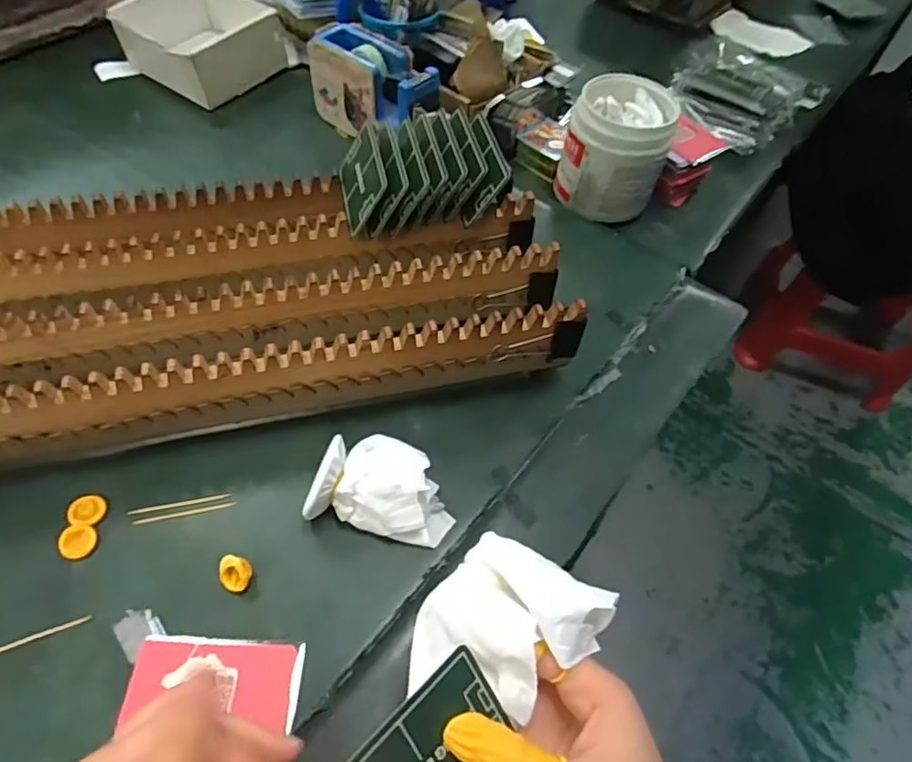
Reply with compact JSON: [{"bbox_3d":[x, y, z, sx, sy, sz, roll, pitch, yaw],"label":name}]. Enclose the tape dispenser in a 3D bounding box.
[{"bbox_3d":[-0.081,-0.288,0.579,0.136,0.076,0.057,38,61,20],"label":"tape dispenser"}]

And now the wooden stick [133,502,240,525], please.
[{"bbox_3d":[-0.174,0.085,0.375,0.062,0.004,0.004,-11,57,-12],"label":"wooden stick"}]

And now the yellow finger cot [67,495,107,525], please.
[{"bbox_3d":[-0.232,0.081,0.365,0.020,0.004,0.019,2,55,-3],"label":"yellow finger cot"}]

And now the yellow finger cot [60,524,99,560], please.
[{"bbox_3d":[-0.229,0.097,0.353,0.020,0.005,0.019,2,55,-3],"label":"yellow finger cot"}]

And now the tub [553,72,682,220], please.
[{"bbox_3d":[0.155,-0.226,0.563,0.094,0.107,0.094,2,55,-3],"label":"tub"}]

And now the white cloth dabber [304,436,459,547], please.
[{"bbox_3d":[-0.045,0.065,0.362,0.090,0.047,0.053,10,55,3],"label":"white cloth dabber"}]

